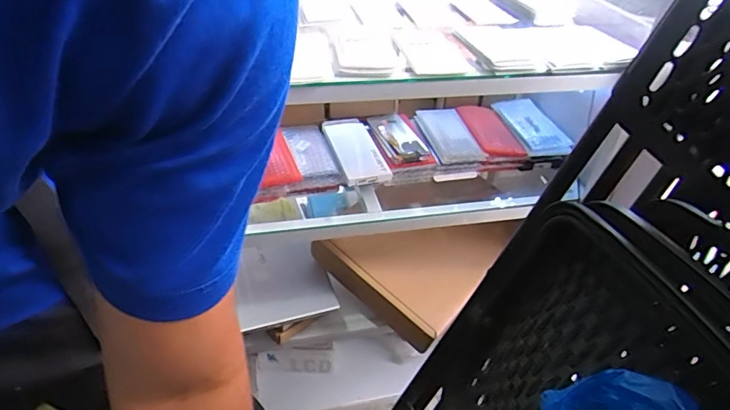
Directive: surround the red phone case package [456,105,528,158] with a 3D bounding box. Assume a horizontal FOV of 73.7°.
[{"bbox_3d":[0.242,-0.150,0.970,0.074,0.023,0.209,-5,39,-11],"label":"red phone case package"}]

